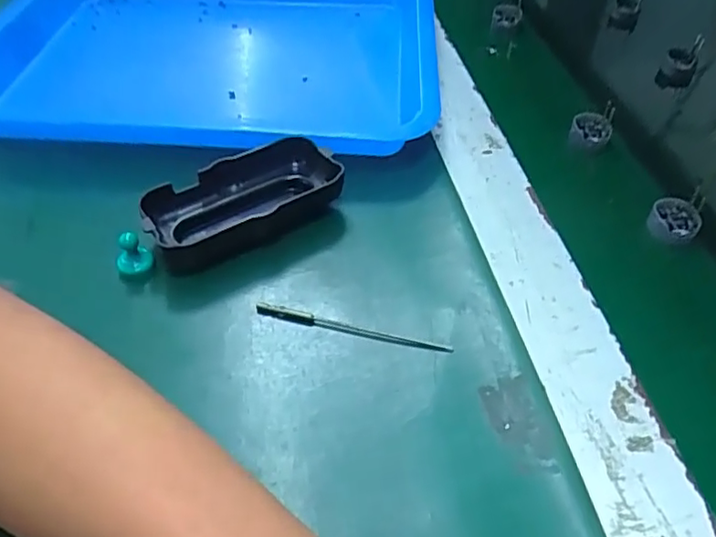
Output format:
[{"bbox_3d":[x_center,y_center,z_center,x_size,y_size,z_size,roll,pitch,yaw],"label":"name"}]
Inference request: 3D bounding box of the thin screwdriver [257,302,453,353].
[{"bbox_3d":[-0.003,0.029,0.294,0.099,0.004,0.007,12,47,9],"label":"thin screwdriver"}]

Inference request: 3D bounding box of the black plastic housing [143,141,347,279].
[{"bbox_3d":[-0.064,-0.038,0.341,0.110,0.027,0.055,-28,53,-26],"label":"black plastic housing"}]

